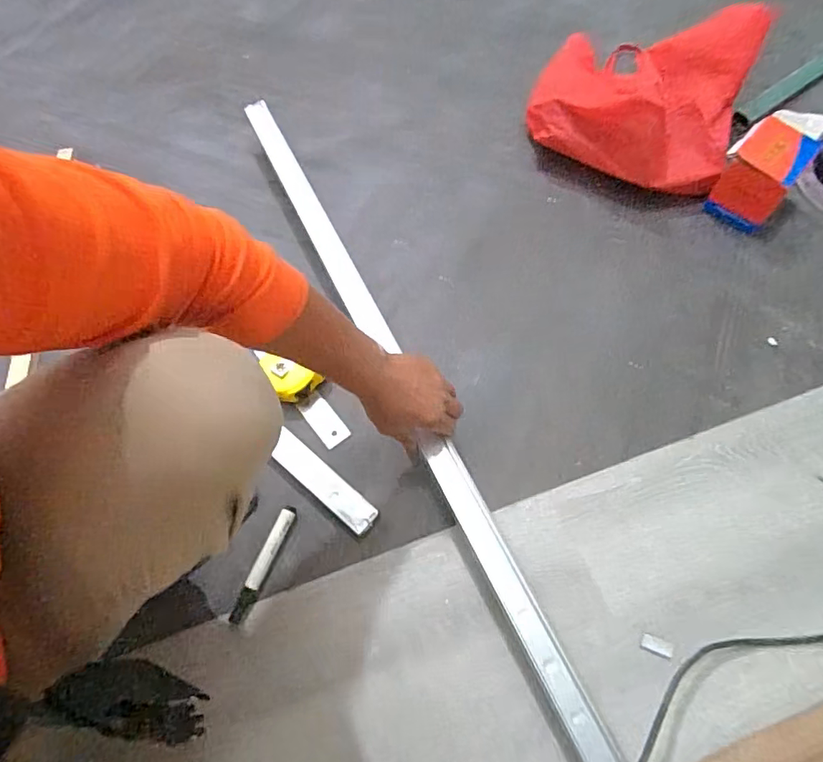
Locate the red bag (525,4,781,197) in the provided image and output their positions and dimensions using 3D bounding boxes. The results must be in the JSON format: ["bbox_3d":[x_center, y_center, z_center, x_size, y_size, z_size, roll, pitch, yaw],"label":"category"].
[{"bbox_3d":[0.381,-0.507,0.873,0.326,0.174,0.337,18,65,10],"label":"red bag"}]

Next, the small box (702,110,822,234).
[{"bbox_3d":[0.551,-0.328,0.817,0.102,0.112,0.132,36,70,17],"label":"small box"}]

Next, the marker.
[{"bbox_3d":[-0.178,0.221,0.622,0.019,0.011,0.141,19,66,10],"label":"marker"}]

